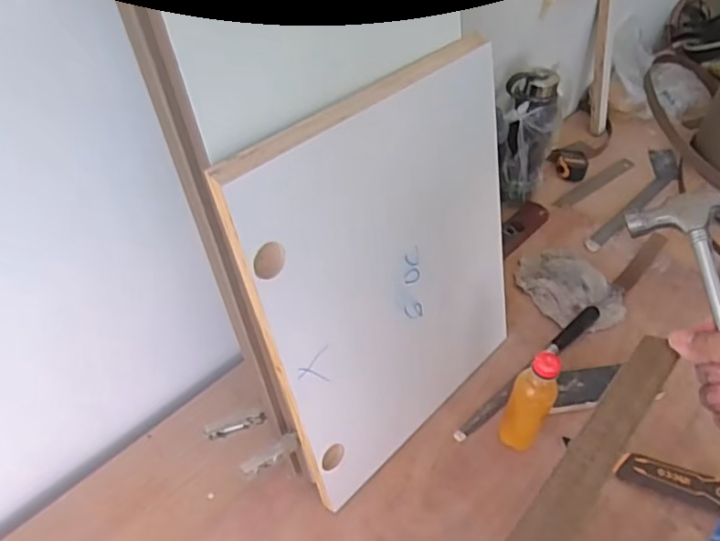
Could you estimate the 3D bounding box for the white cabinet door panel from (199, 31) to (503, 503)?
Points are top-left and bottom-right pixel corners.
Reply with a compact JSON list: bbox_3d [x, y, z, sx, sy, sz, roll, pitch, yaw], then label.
[{"bbox_3d":[0.051,0.014,0.704,0.375,0.452,0.018,-36,41,-30],"label":"white cabinet door panel"}]

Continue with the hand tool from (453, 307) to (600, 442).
[{"bbox_3d":[0.257,0.146,0.889,0.332,0.016,0.025,-33,56,-28],"label":"hand tool"}]

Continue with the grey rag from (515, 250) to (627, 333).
[{"bbox_3d":[0.354,0.027,1.002,0.137,0.014,0.181,-24,52,-22],"label":"grey rag"}]

